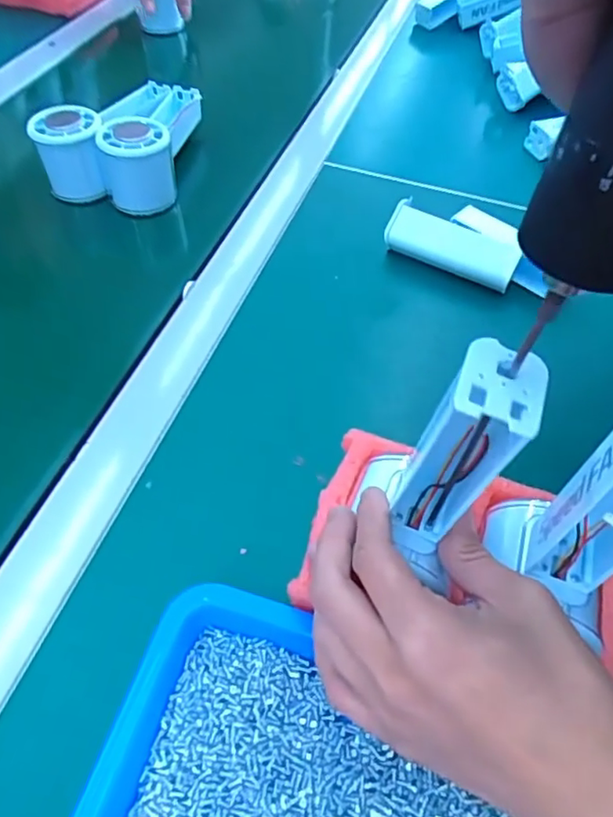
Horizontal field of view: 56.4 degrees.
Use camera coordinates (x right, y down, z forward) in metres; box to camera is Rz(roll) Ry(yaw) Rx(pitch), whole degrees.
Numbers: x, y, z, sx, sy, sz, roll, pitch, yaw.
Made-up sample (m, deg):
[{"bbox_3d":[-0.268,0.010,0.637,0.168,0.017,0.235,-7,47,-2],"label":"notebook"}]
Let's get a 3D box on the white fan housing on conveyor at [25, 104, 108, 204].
[{"bbox_3d":[-0.197,-0.216,0.484,0.053,0.060,0.048,-13,55,-11],"label":"white fan housing on conveyor"}]

